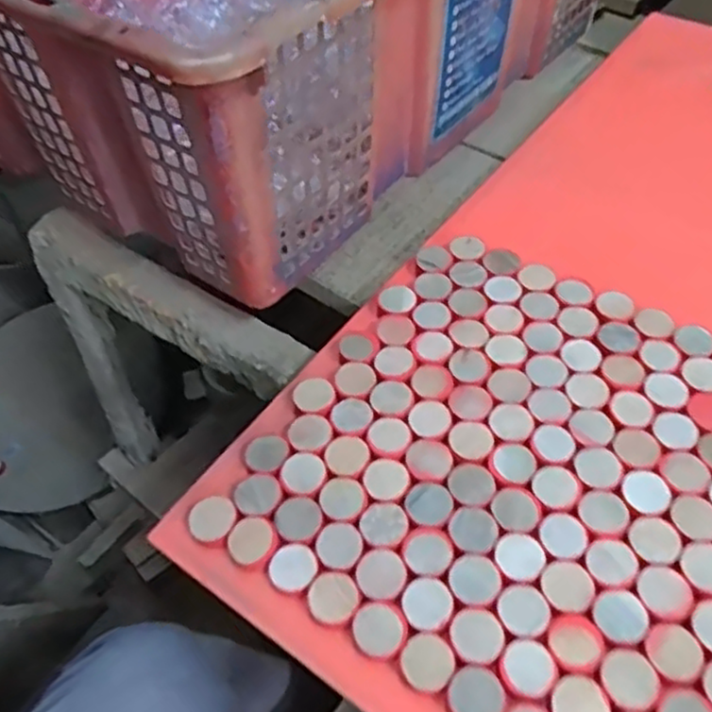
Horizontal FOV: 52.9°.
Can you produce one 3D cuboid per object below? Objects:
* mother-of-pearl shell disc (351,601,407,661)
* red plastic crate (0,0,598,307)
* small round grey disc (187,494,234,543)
[{"bbox_3d":[0.010,0.115,0.299,0.021,0.007,0.022,0,53,-1],"label":"mother-of-pearl shell disc"},{"bbox_3d":[-0.047,-0.293,0.516,0.350,0.156,0.474,32,58,21],"label":"red plastic crate"},{"bbox_3d":[-0.067,0.076,0.335,0.021,0.008,0.021,0,53,-1],"label":"small round grey disc"}]

